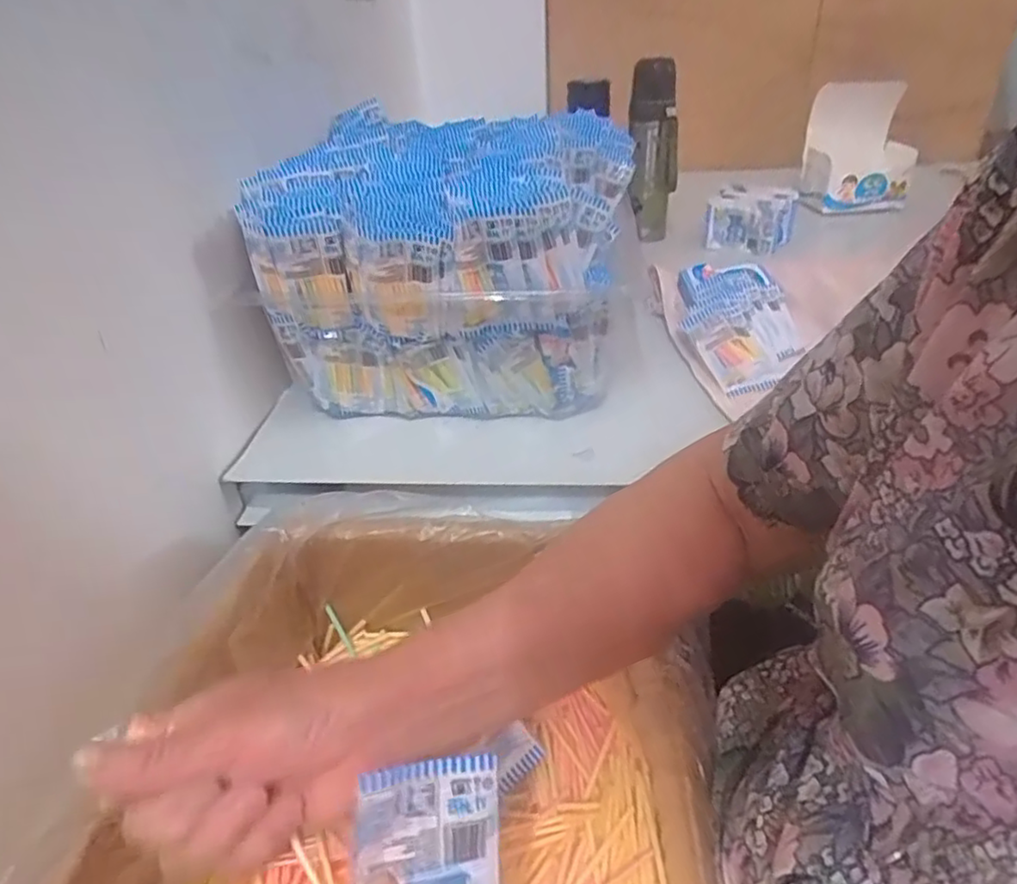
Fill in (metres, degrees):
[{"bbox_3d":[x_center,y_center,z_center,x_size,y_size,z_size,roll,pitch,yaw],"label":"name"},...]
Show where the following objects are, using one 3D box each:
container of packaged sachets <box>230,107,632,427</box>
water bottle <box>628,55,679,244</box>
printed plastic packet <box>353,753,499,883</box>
[{"bbox_3d":[-0.047,-0.193,0.660,0.318,0.192,0.367,4,35,7],"label":"container of packaged sachets"},{"bbox_3d":[0.212,-0.421,0.947,0.074,0.233,0.050,7,36,11],"label":"water bottle"},{"bbox_3d":[-0.032,0.187,0.263,0.062,0.009,0.101,7,69,-26],"label":"printed plastic packet"}]

